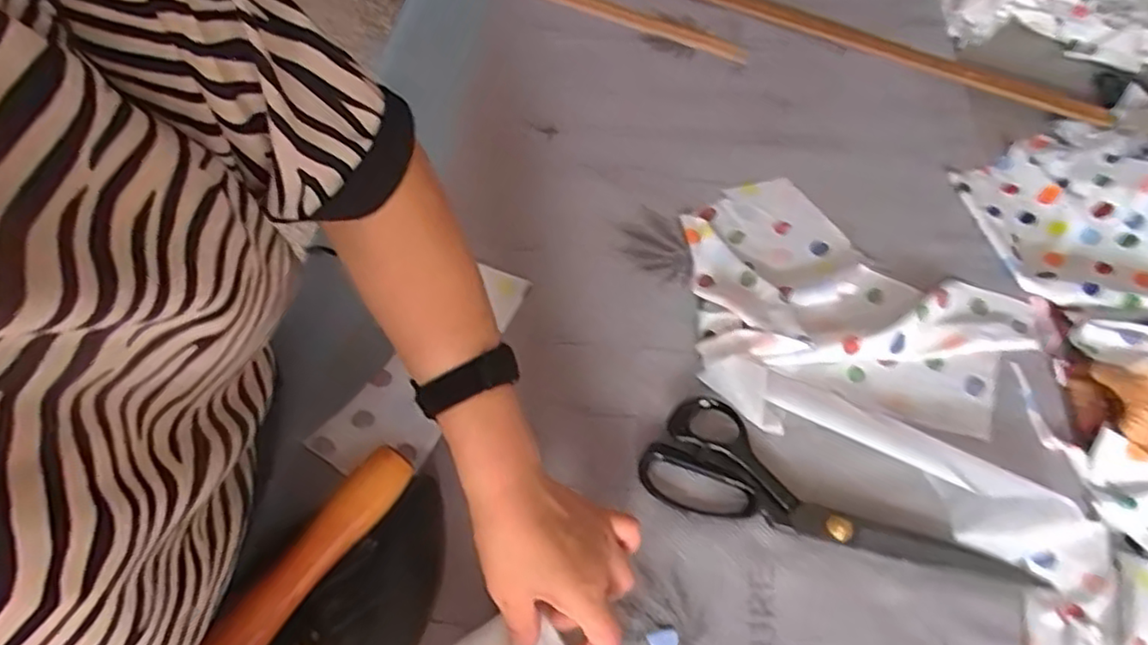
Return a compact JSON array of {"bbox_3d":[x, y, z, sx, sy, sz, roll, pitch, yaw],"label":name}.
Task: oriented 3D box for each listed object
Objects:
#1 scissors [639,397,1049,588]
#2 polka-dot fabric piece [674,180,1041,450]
[{"bbox_3d":[0.200,0.128,0.522,0.288,0.015,0.088,13,58,9],"label":"scissors"},{"bbox_3d":[0.255,-0.031,0.615,0.288,0.028,0.266,0,57,0],"label":"polka-dot fabric piece"}]

